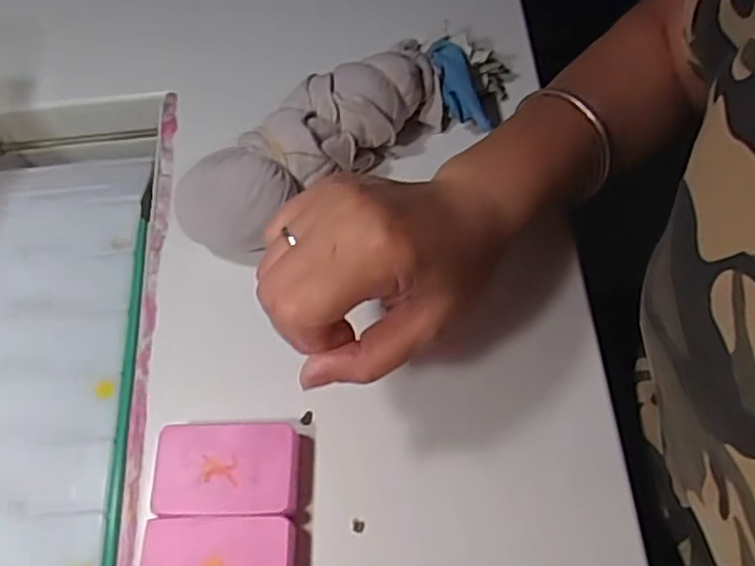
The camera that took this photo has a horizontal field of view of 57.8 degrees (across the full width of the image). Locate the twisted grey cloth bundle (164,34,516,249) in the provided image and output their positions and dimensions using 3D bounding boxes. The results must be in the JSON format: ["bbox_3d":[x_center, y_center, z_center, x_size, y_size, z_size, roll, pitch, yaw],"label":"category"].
[{"bbox_3d":[-0.016,-0.089,0.417,0.220,0.057,0.063,-32,67,-13],"label":"twisted grey cloth bundle"}]

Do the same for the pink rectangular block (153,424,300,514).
[{"bbox_3d":[-0.076,0.096,0.350,0.072,0.020,0.044,-1,64,1],"label":"pink rectangular block"}]

